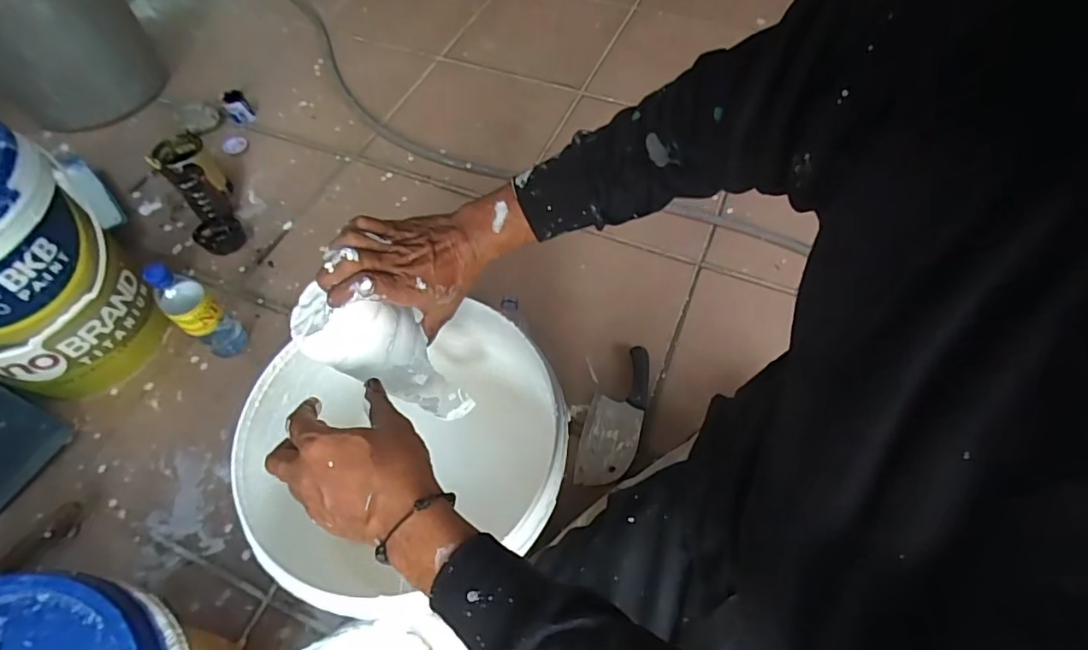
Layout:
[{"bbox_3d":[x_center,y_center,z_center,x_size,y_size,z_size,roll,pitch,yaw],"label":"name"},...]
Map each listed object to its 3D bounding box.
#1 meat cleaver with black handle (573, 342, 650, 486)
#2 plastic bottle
[{"bbox_3d":[0.116,0.143,0.867,0.086,0.024,0.234,13,60,9],"label":"meat cleaver with black handle"},{"bbox_3d":[-0.560,-0.021,0.869,0.062,0.200,0.066,0,59,1],"label":"plastic bottle"}]

